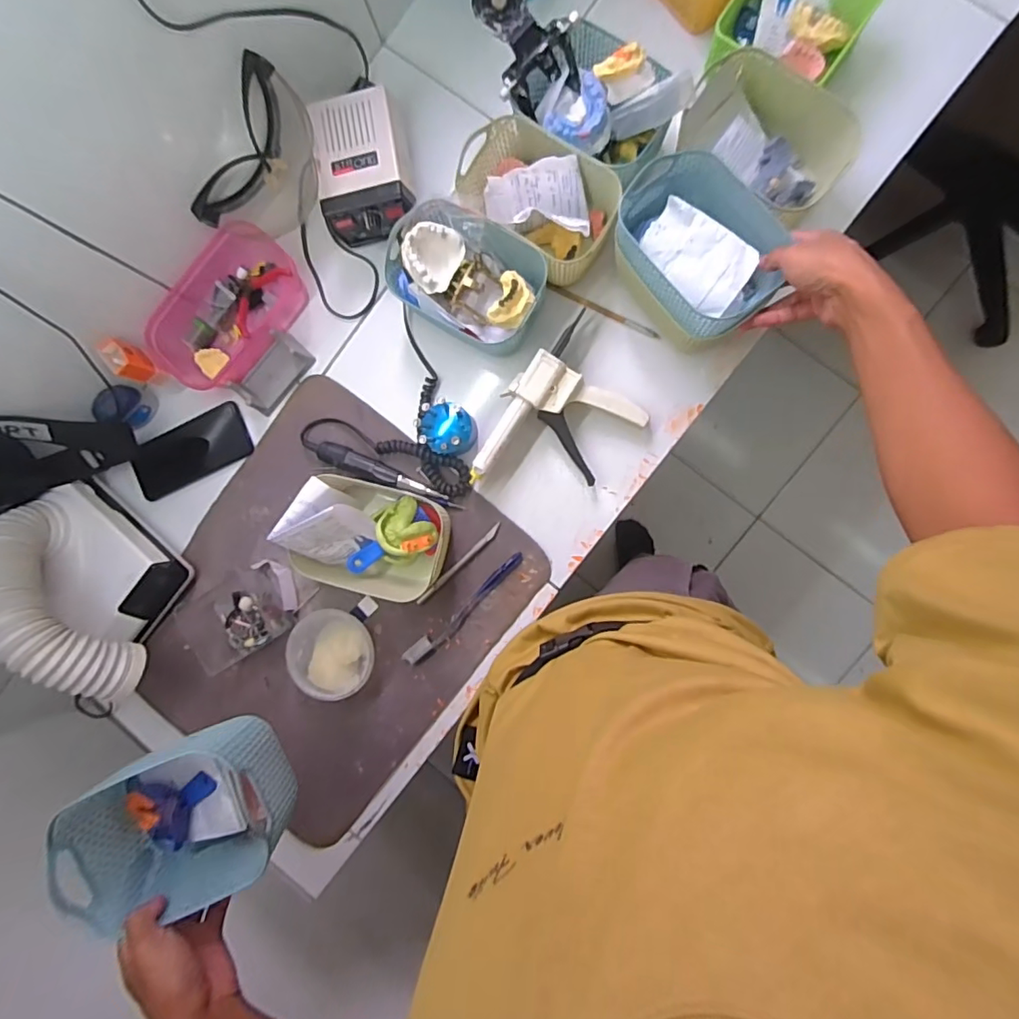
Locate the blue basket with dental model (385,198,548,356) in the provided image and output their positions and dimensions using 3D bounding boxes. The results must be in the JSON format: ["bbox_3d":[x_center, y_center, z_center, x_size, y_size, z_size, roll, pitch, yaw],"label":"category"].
[{"bbox_3d":[-0.047,-0.263,0.615,0.165,0.085,0.117,22,92,6],"label":"blue basket with dental model"}]

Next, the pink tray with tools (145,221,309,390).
[{"bbox_3d":[-0.347,-0.244,0.668,0.120,0.057,0.203,45,95,5],"label":"pink tray with tools"}]

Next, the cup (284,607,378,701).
[{"bbox_3d":[-0.212,0.173,0.656,0.098,0.042,0.103,0,90,7],"label":"cup"}]

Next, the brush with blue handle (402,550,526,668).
[{"bbox_3d":[-0.054,0.123,0.655,0.190,0.008,0.023,-42,85,5],"label":"brush with blue handle"}]

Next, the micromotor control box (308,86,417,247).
[{"bbox_3d":[-0.169,-0.390,0.630,0.103,0.087,0.134,-9,89,7],"label":"micromotor control box"}]

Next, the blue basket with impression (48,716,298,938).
[{"bbox_3d":[-0.271,0.265,0.453,0.167,0.082,0.117,-25,87,6],"label":"blue basket with impression"}]

